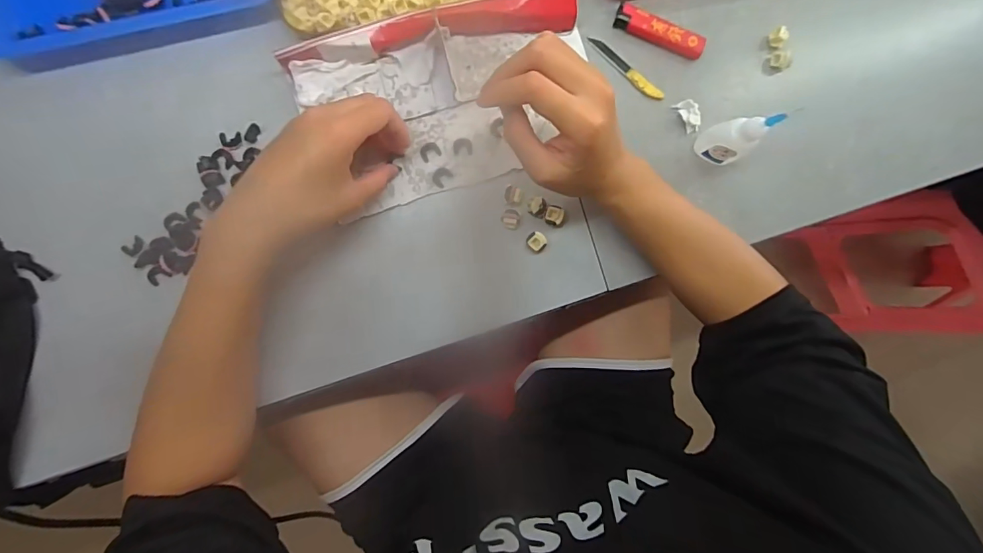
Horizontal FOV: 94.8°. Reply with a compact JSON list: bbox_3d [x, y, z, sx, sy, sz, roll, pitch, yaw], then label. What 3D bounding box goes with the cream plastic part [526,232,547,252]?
[{"bbox_3d":[0.037,-0.029,0.373,0.016,0.009,0.014,42,88,-4],"label":"cream plastic part"}]

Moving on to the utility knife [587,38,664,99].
[{"bbox_3d":[0.116,-0.178,0.388,0.079,0.006,0.011,39,88,-4],"label":"utility knife"}]

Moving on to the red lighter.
[{"bbox_3d":[0.145,-0.210,0.387,0.079,0.010,0.022,18,90,-4],"label":"red lighter"}]

